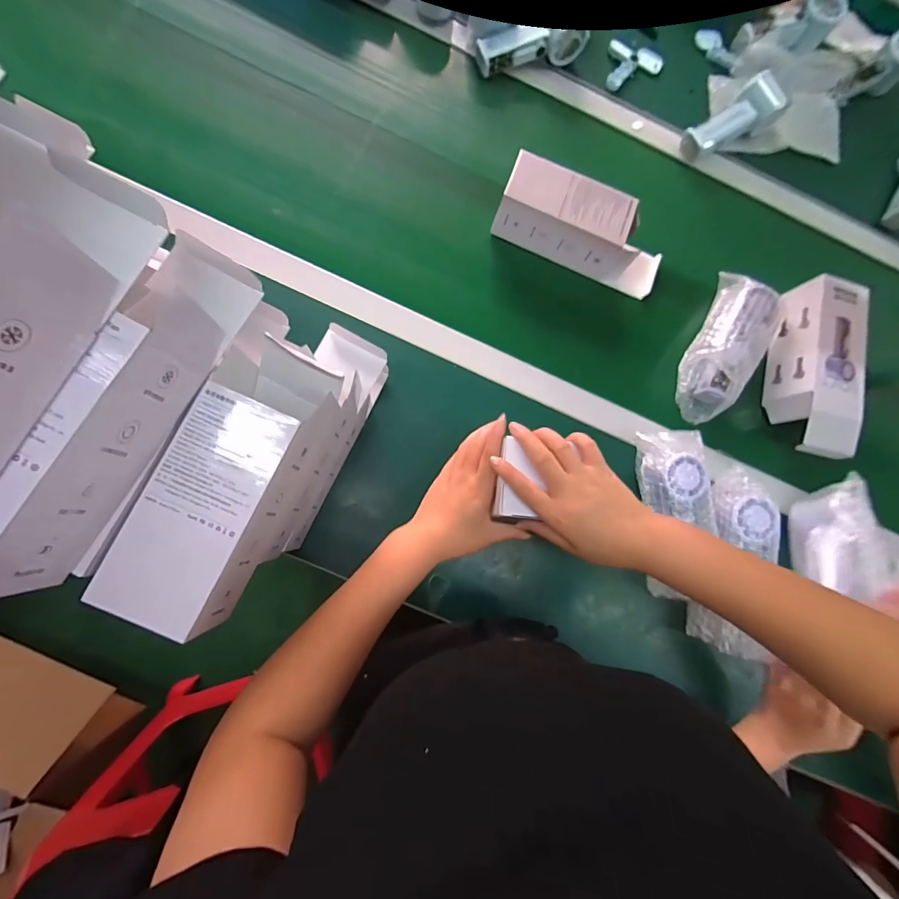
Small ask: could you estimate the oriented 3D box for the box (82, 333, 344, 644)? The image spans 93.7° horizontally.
[{"bbox_3d":[-0.162,0.023,0.321,0.081,0.071,0.211,27,78,-6],"label":"box"}]

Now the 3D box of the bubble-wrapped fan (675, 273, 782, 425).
[{"bbox_3d":[0.369,-0.141,0.557,0.081,0.065,0.200,33,78,-5],"label":"bubble-wrapped fan"}]

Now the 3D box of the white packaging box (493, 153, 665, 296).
[{"bbox_3d":[0.180,-0.289,0.557,0.230,0.071,0.080,22,79,-7],"label":"white packaging box"}]

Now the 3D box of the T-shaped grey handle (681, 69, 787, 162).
[{"bbox_3d":[0.417,-0.490,0.626,0.151,0.037,0.064,-32,87,4],"label":"T-shaped grey handle"}]

